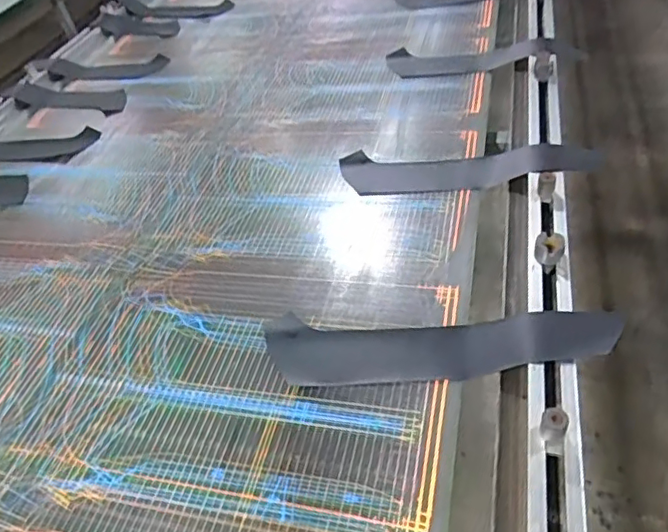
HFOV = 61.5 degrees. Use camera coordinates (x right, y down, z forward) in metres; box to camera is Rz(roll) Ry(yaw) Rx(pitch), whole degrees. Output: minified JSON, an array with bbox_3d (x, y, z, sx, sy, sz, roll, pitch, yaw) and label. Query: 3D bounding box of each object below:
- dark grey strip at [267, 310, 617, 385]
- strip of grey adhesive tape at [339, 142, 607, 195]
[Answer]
[{"bbox_3d":[0.114,0.092,0.677,0.409,0.071,0.094,1,44,8],"label":"dark grey strip"},{"bbox_3d":[0.209,-0.163,0.925,0.425,0.065,0.103,5,46,16],"label":"strip of grey adhesive tape"}]

